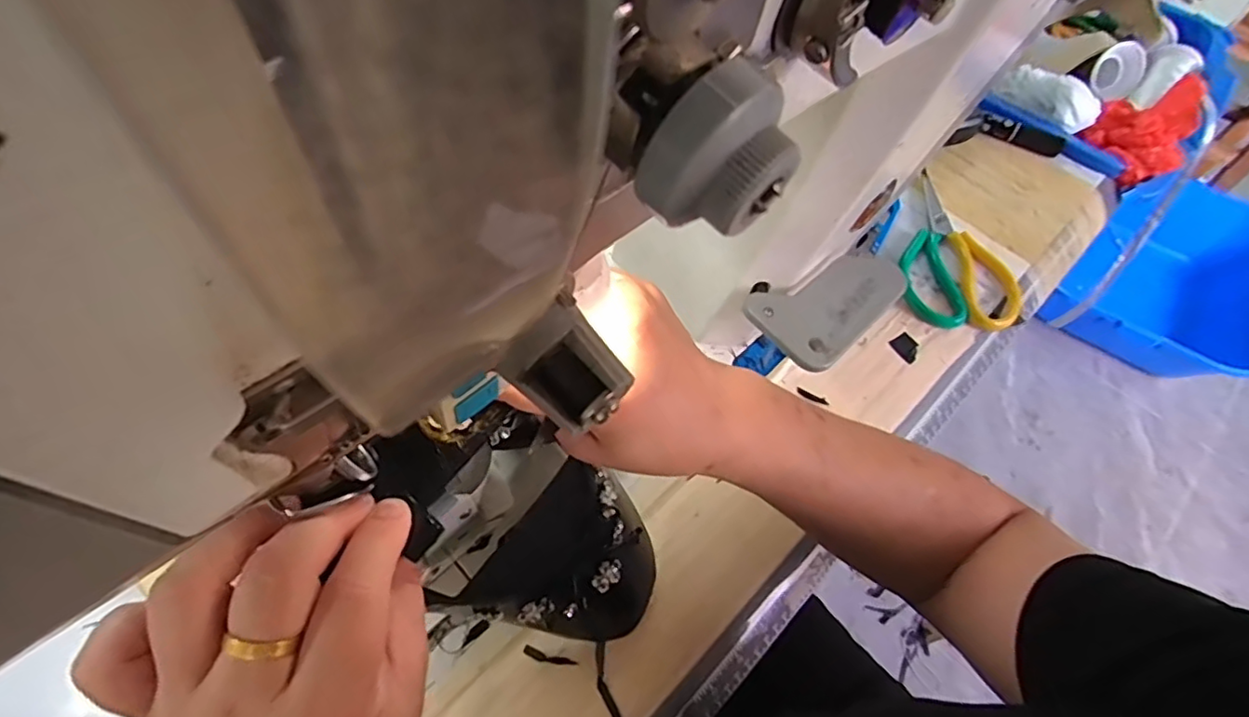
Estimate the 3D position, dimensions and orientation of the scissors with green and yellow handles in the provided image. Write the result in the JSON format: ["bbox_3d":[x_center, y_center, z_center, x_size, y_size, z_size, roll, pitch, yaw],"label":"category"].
[{"bbox_3d":[0.312,-0.105,0.574,0.099,0.012,0.184,9,58,2],"label":"scissors with green and yellow handles"}]

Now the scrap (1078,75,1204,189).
[{"bbox_3d":[0.591,-0.267,0.681,0.093,0.038,0.179,39,64,18],"label":"scrap"}]

